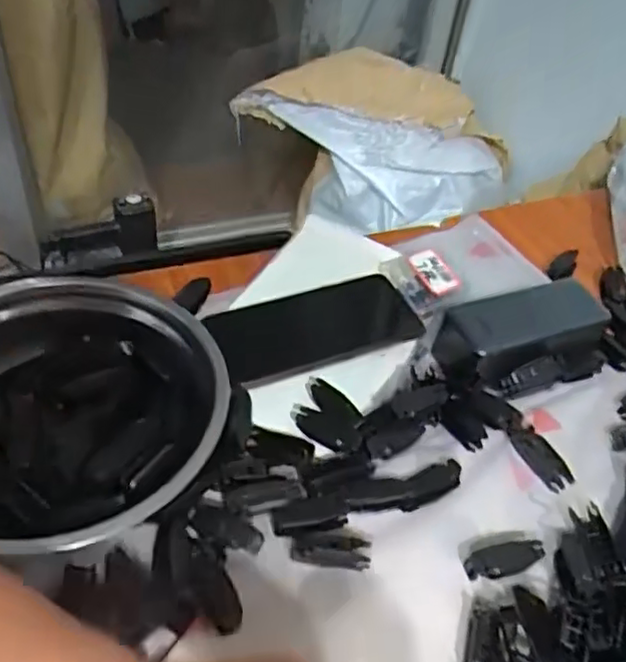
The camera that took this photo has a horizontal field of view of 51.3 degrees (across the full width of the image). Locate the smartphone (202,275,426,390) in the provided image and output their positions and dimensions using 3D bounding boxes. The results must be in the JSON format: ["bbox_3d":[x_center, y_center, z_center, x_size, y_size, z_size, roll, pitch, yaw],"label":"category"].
[{"bbox_3d":[0.004,-0.003,0.524,0.162,0.013,0.075,-15,49,-21],"label":"smartphone"}]

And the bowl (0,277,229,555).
[{"bbox_3d":[-0.153,0.040,0.407,0.192,0.055,0.193,4,45,-4],"label":"bowl"}]

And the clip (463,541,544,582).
[{"bbox_3d":[0.121,0.143,0.408,0.049,0.016,0.017,-4,46,-11],"label":"clip"}]

